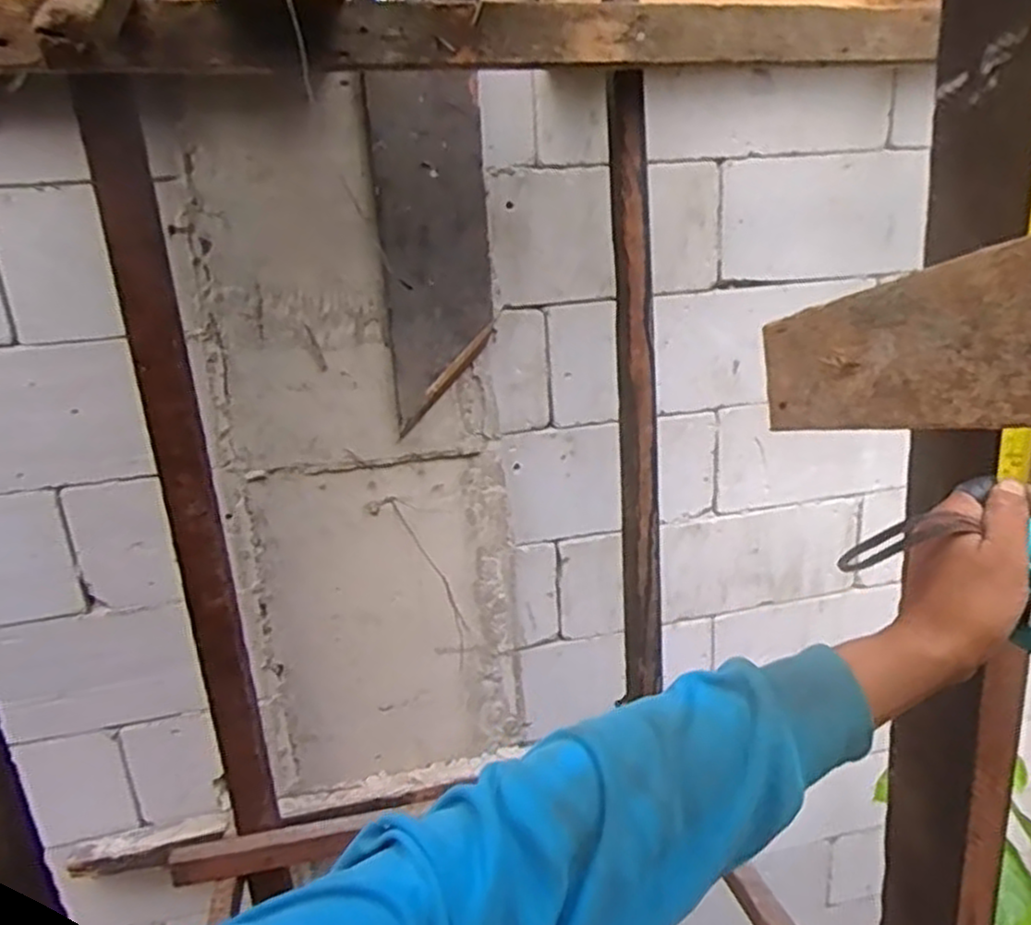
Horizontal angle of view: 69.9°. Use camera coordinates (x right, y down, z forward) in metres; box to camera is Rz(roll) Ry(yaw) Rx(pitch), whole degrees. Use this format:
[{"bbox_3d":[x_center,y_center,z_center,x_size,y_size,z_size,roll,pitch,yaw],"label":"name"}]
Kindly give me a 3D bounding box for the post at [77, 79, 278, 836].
[{"bbox_3d":[-0.405,0.053,0.914,0.070,0.925,0.065,-14,20,-28],"label":"post"}]

